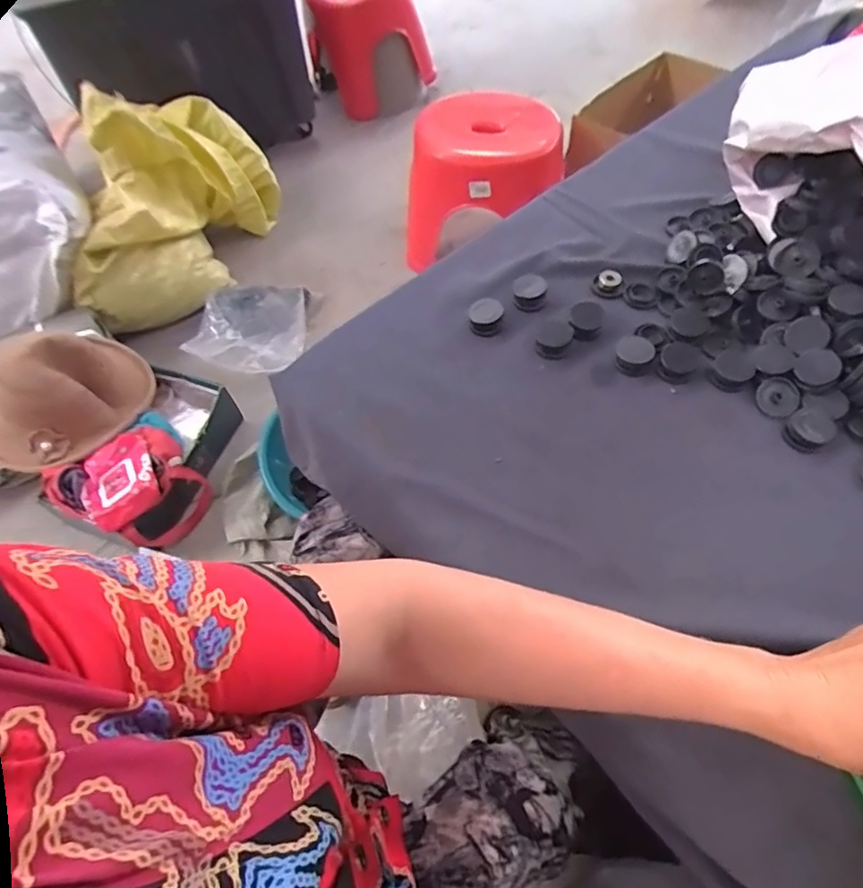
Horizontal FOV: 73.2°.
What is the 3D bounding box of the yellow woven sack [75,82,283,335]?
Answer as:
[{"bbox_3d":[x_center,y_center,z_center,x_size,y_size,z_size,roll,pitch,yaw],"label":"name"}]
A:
[{"bbox_3d":[-0.535,-0.525,1.220,0.309,0.335,0.509,-3,59,1],"label":"yellow woven sack"}]

